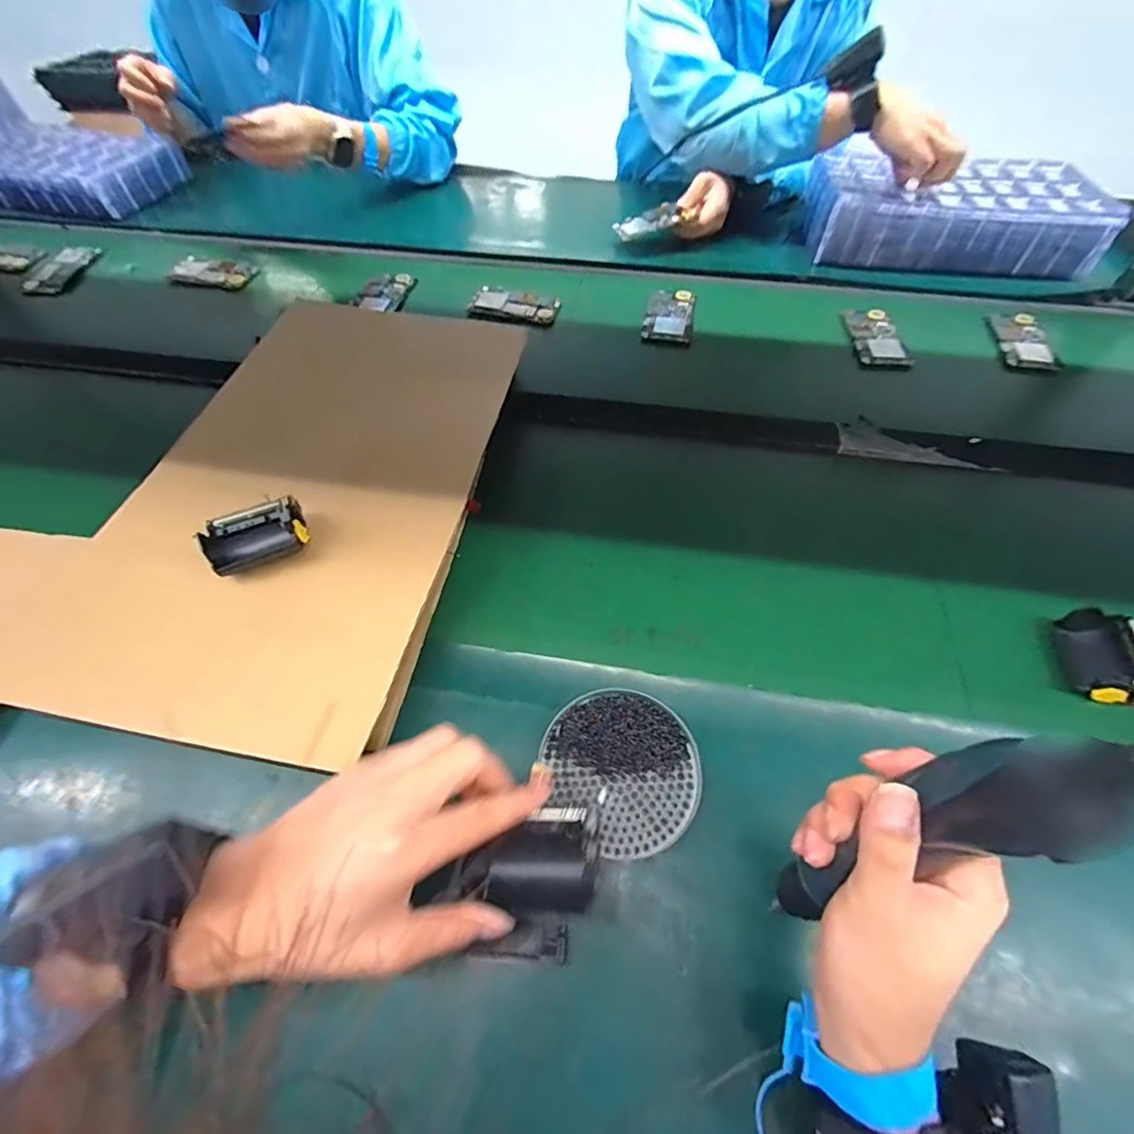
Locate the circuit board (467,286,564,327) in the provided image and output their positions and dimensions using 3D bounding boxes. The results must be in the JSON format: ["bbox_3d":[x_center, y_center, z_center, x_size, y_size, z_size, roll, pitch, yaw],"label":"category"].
[{"bbox_3d":[-0.073,-0.368,0.740,0.121,0.006,0.063,16,58,11],"label":"circuit board"}]

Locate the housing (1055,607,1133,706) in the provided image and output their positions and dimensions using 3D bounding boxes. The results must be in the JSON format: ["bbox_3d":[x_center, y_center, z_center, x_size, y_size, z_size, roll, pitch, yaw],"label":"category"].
[{"bbox_3d":[0.446,0.074,0.426,0.068,0.037,0.073,10,57,7],"label":"housing"}]

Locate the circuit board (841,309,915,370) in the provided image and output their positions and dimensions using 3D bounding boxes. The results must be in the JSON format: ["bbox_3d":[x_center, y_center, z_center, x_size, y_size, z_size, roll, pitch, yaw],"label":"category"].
[{"bbox_3d":[0.408,-0.309,0.699,0.063,0.007,0.122,1,57,1],"label":"circuit board"}]

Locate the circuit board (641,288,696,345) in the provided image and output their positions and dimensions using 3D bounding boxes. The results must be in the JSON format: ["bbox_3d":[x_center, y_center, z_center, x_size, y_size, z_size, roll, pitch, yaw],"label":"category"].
[{"bbox_3d":[0.143,-0.350,0.731,0.064,0.014,0.112,9,57,7],"label":"circuit board"}]

